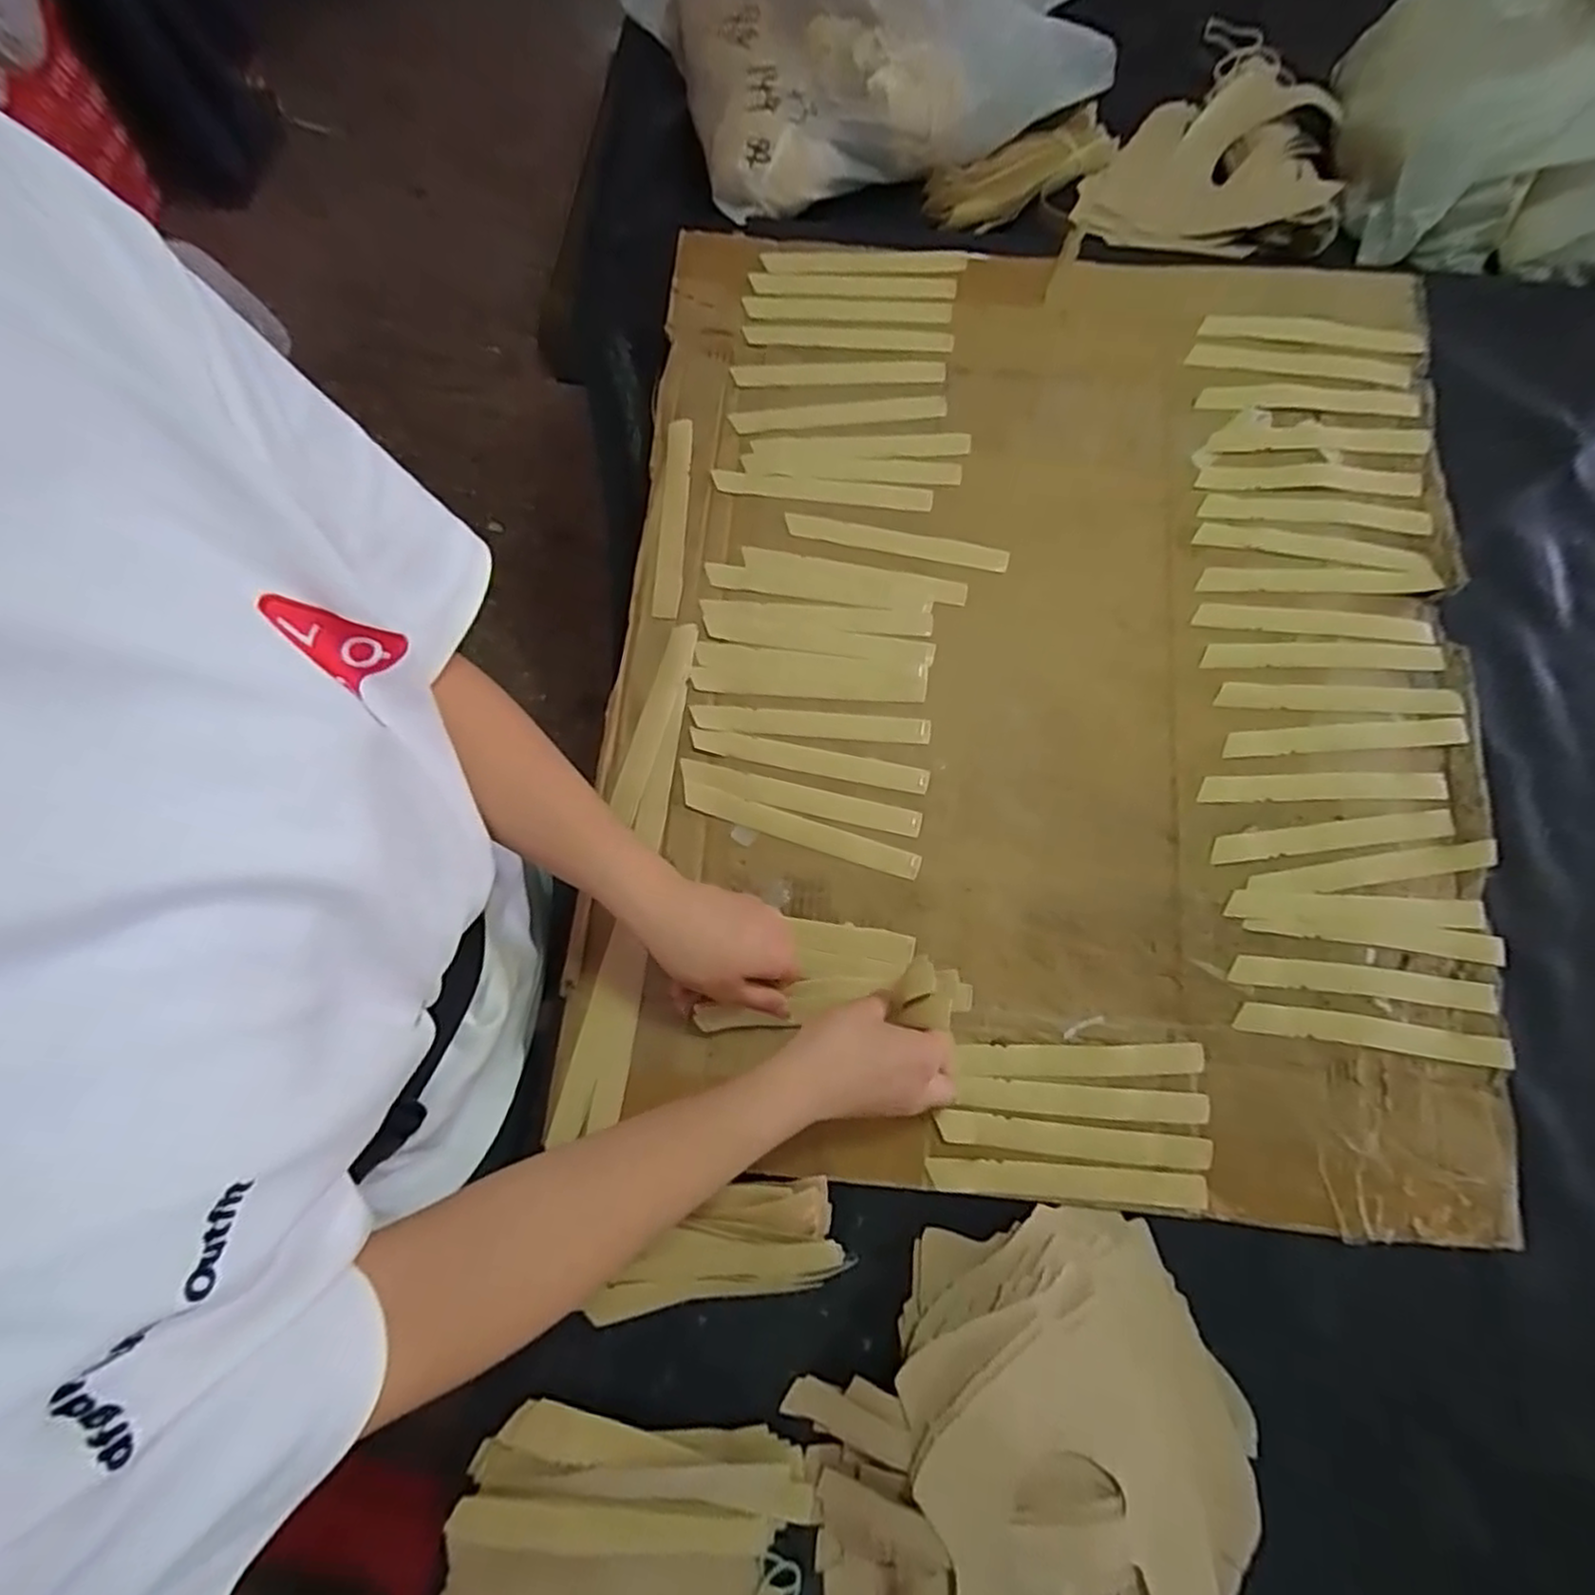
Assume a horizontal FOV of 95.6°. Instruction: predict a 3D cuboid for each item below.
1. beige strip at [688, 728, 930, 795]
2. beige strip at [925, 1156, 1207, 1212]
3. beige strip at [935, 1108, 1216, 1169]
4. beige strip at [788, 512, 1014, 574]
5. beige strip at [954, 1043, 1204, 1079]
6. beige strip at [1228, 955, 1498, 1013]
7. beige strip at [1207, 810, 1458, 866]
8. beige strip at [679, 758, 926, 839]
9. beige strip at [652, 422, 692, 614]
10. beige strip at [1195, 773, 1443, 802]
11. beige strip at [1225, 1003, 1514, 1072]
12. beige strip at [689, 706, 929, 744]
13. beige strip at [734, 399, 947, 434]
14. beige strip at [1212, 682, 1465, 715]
[{"bbox_3d":[0.009,-0.027,0.535,0.175,0.004,0.019,11,79,1],"label":"beige strip"},{"bbox_3d":[0.174,0.251,0.469,0.176,0.004,0.022,4,76,1],"label":"beige strip"},{"bbox_3d":[0.180,0.225,0.473,0.173,0.005,0.021,6,76,2],"label":"beige strip"},{"bbox_3d":[0.079,-0.205,0.576,0.176,0.004,0.021,11,77,3],"label":"beige strip"},{"bbox_3d":[0.191,0.178,0.487,0.159,0.005,0.021,0,76,1],"label":"beige strip"},{"bbox_3d":[0.387,0.126,0.491,0.176,0.004,0.020,6,76,2],"label":"beige strip"},{"bbox_3d":[0.383,0.029,0.514,0.173,0.004,0.021,-6,76,-1],"label":"beige strip"},{"bbox_3d":[0.002,0.001,0.528,0.175,0.004,0.020,13,78,1],"label":"beige strip"},{"bbox_3d":[-0.100,-0.221,0.575,0.022,0.010,0.172,2,76,1],"label":"beige strip"},{"bbox_3d":[0.382,-0.008,0.522,0.176,0.004,0.020,-1,76,0],"label":"beige strip"},{"bbox_3d":[0.387,0.158,0.484,0.179,0.004,0.020,8,76,2],"label":"beige strip"},{"bbox_3d":[0.010,-0.054,0.539,0.174,0.005,0.021,4,76,1],"label":"beige strip"},{"bbox_3d":[0.034,-0.316,0.596,0.176,0.005,0.021,-5,76,-1],"label":"beige strip"},{"bbox_3d":[0.404,-0.073,0.538,0.179,0.005,0.020,3,75,1],"label":"beige strip"}]

